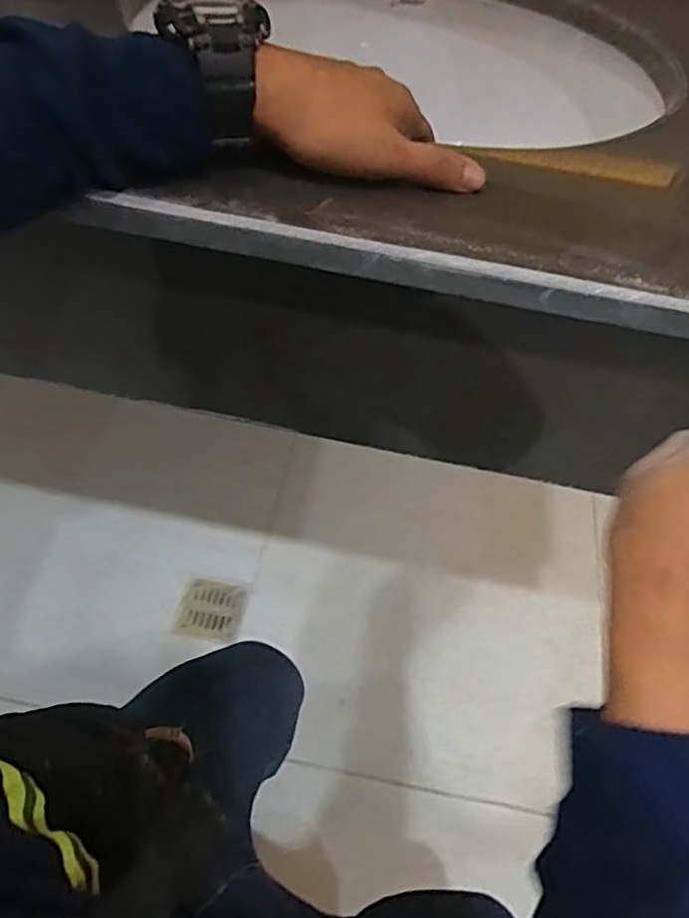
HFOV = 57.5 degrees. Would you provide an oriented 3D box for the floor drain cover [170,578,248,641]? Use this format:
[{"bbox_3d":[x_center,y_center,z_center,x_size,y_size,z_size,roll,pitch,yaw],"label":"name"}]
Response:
[{"bbox_3d":[-0.223,0.253,1.052,0.106,0.014,0.095,8,55,0],"label":"floor drain cover"}]

